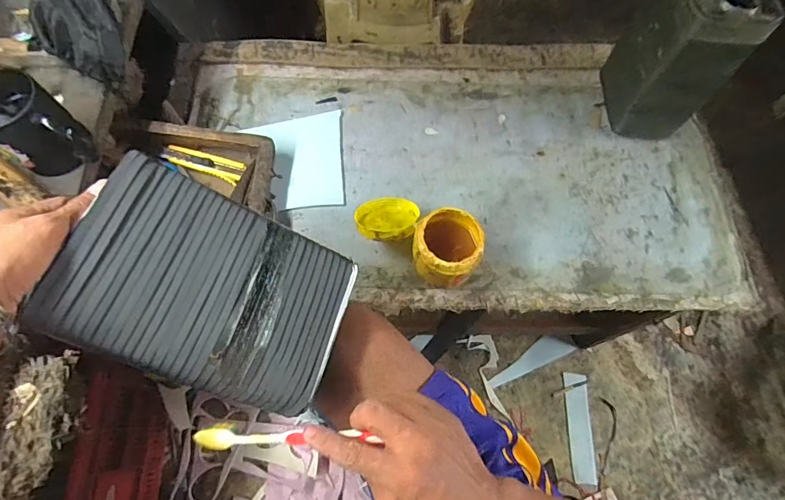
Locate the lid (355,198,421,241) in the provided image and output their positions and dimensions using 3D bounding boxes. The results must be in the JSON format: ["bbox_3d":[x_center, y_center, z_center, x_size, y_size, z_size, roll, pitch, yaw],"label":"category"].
[{"bbox_3d":[-0.008,-0.043,0.618,0.090,0.018,0.089,-4,38,3],"label":"lid"}]

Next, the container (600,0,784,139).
[{"bbox_3d":[0.445,-0.310,0.672,0.114,0.253,0.148,2,68,0],"label":"container"}]

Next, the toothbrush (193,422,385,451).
[{"bbox_3d":[-0.089,0.153,0.355,0.149,0.020,0.019,-3,68,4],"label":"toothbrush"}]

